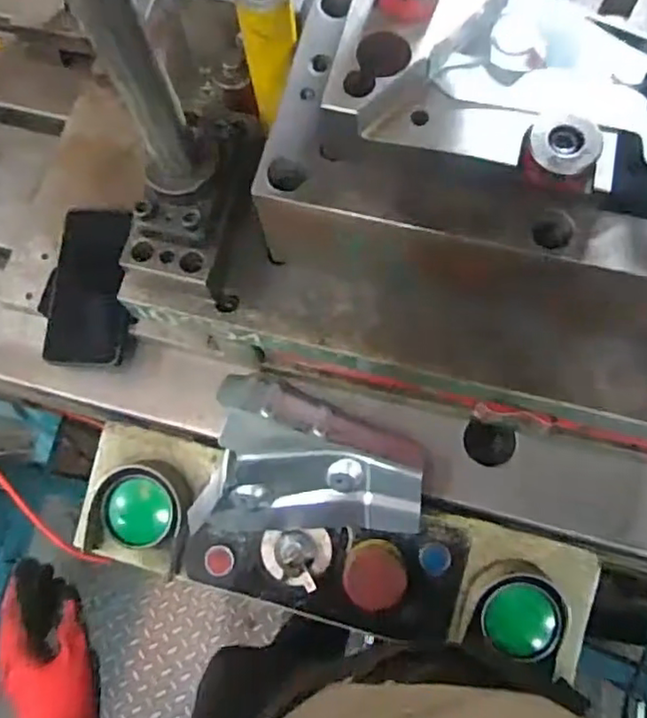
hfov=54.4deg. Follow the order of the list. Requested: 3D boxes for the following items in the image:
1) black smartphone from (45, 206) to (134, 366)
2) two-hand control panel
[{"bbox_3d":[-0.236,-0.073,0.633,0.075,0.014,0.157,2,83,2],"label":"black smartphone"},{"bbox_3d":[0.003,0.188,0.610,0.489,0.074,0.135,15,75,5],"label":"two-hand control panel"}]

